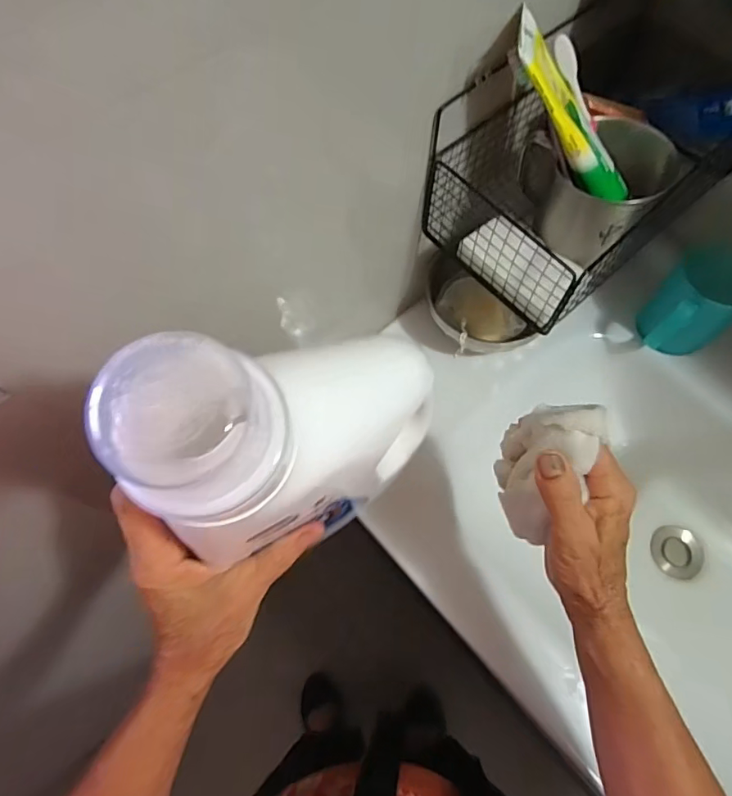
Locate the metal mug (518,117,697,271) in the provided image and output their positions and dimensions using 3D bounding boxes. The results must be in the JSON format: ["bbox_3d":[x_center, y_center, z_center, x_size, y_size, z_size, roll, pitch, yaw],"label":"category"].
[{"bbox_3d":[0.186,-0.181,0.422,0.120,0.078,0.083,40,74,15],"label":"metal mug"}]

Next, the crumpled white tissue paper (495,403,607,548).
[{"bbox_3d":[0.111,0.044,0.323,0.049,0.070,0.076,28,71,12],"label":"crumpled white tissue paper"}]

